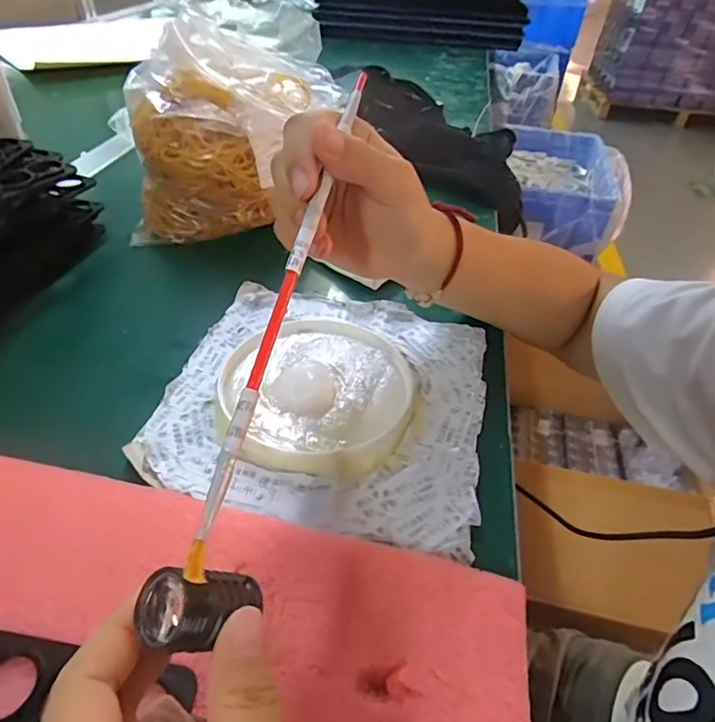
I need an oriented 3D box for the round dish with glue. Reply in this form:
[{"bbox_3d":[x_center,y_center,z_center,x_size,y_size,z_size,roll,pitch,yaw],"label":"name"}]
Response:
[{"bbox_3d":[-0.023,0.015,0.328,0.116,0.021,0.129,18,43,15],"label":"round dish with glue"}]

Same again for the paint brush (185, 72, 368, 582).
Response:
[{"bbox_3d":[-0.025,-0.039,0.210,0.009,0.006,0.240,10,62,7],"label":"paint brush"}]

